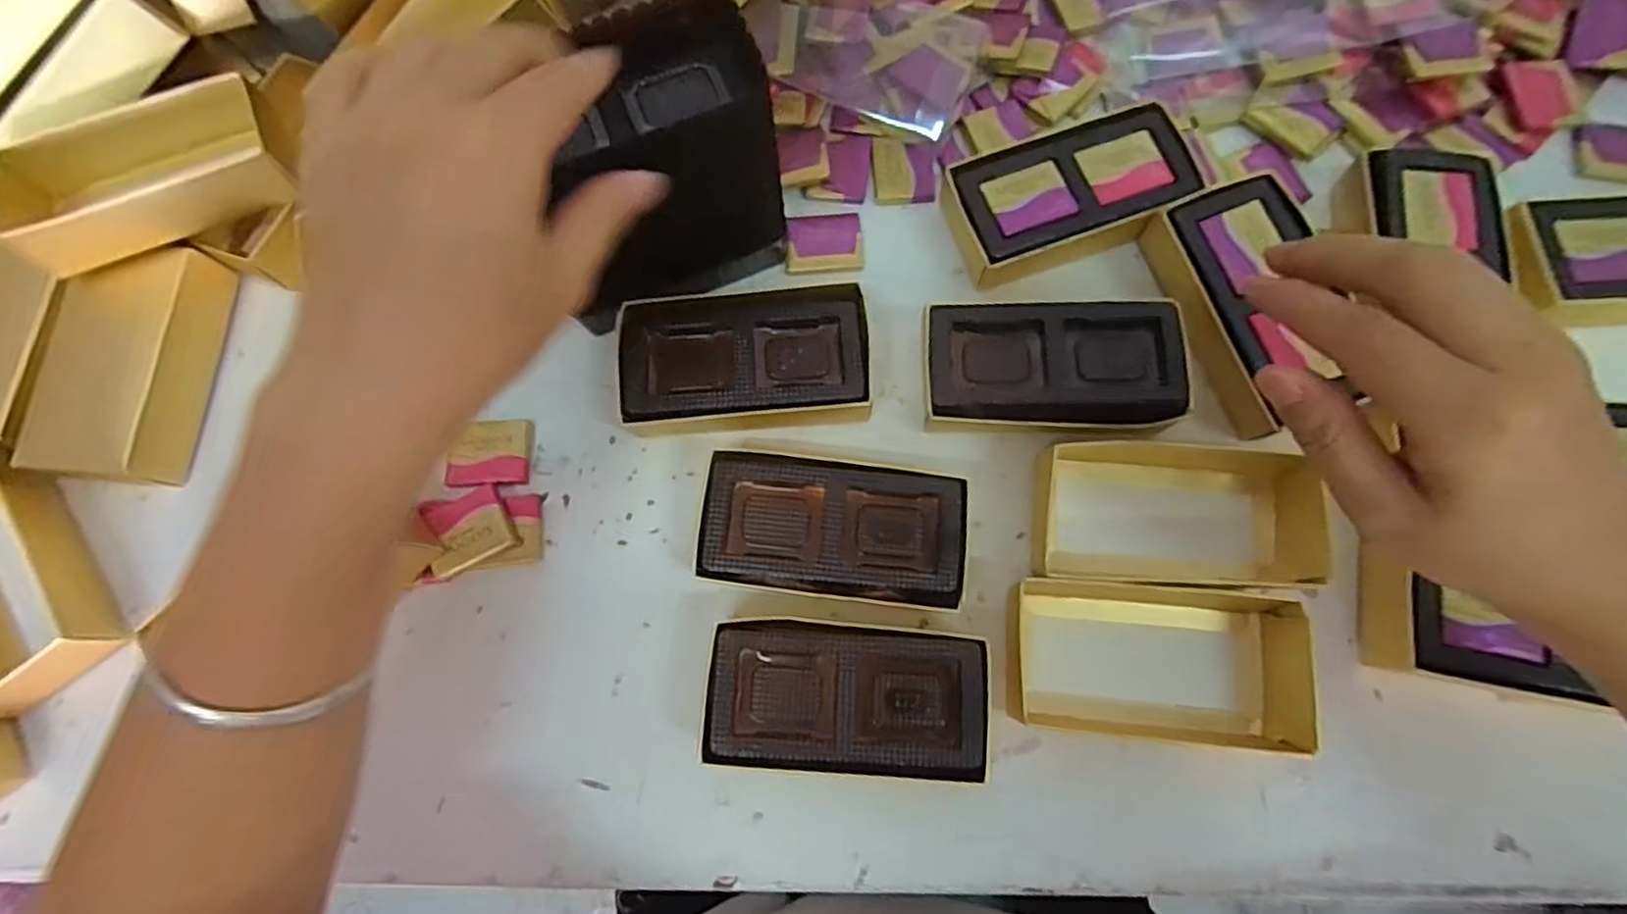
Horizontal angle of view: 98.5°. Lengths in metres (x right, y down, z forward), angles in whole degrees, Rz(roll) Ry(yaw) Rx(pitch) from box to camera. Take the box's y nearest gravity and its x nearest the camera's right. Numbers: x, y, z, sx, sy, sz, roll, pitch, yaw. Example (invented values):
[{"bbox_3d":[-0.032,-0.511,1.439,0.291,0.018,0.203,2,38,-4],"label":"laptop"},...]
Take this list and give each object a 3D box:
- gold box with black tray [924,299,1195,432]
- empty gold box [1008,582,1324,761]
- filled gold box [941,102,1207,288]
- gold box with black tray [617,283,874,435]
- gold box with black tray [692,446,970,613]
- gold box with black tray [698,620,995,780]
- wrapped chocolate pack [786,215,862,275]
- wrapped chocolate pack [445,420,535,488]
[{"bbox_3d":[0.109,-0.041,0.323,0.114,0.030,0.059,-1,75,2],"label":"gold box with black tray"},{"bbox_3d":[0.149,0.087,0.301,0.115,0.032,0.065,5,76,3],"label":"empty gold box"},{"bbox_3d":[0.127,-0.133,0.350,0.116,0.025,0.061,-19,79,-2],"label":"filled gold box"},{"bbox_3d":[-0.031,-0.045,0.337,0.115,0.030,0.063,-5,75,1],"label":"gold box with black tray"},{"bbox_3d":[0.009,0.033,0.316,0.113,0.032,0.059,6,76,4],"label":"gold box with black tray"},{"bbox_3d":[0.014,0.101,0.298,0.112,0.030,0.059,5,76,3],"label":"gold box with black tray"},{"bbox_3d":[0.006,-0.113,0.366,0.039,0.006,0.033,-2,78,1],"label":"wrapped chocolate pack"},{"bbox_3d":[-0.158,-0.002,0.341,0.040,0.007,0.032,-3,78,1],"label":"wrapped chocolate pack"}]

